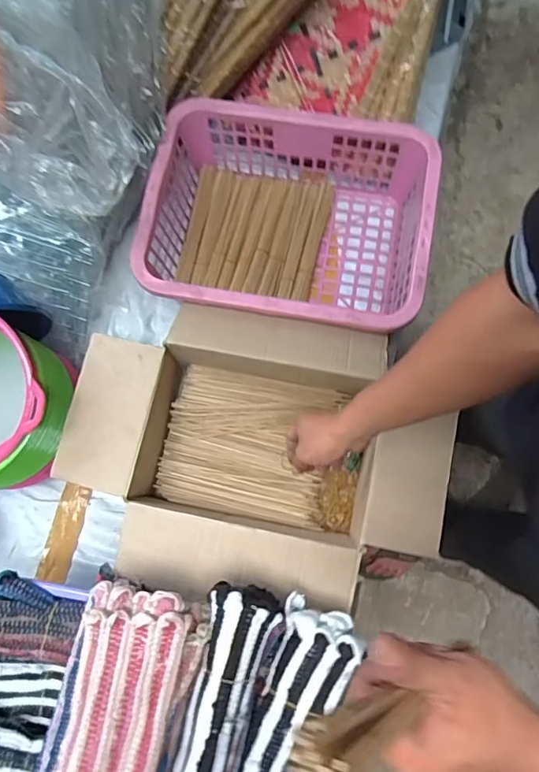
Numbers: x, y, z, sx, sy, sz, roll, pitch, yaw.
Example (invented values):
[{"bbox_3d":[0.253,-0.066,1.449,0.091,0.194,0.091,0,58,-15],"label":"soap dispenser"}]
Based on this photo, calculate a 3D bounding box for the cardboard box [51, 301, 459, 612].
[{"bbox_3d":[-0.017,0.088,0.687,0.477,0.133,0.362,10,79,2],"label":"cardboard box"}]

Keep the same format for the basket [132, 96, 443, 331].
[{"bbox_3d":[0.026,-0.238,0.751,0.394,0.155,0.300,10,79,2],"label":"basket"}]

